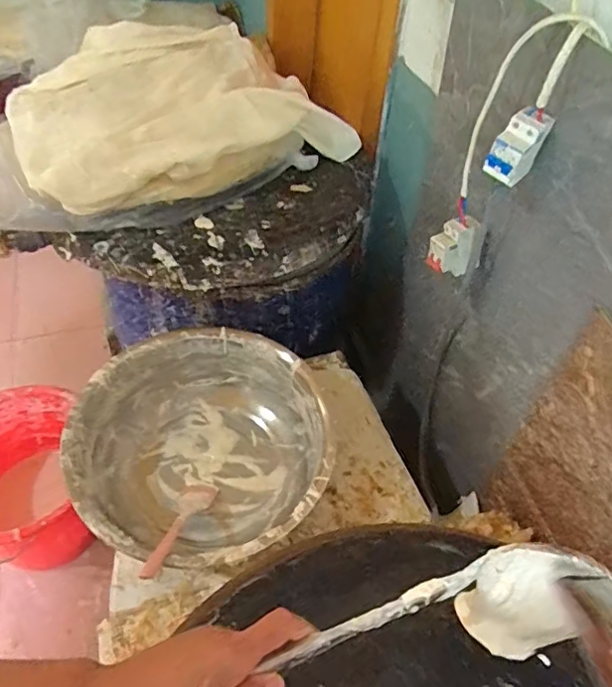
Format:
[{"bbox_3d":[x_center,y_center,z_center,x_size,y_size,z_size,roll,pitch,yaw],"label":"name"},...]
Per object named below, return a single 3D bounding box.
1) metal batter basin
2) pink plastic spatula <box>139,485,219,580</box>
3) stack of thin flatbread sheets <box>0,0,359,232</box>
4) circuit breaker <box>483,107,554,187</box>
[{"bbox_3d":[-0.157,0.170,0.878,0.373,0.156,0.382,2,50,-2],"label":"metal batter basin"},{"bbox_3d":[-0.177,0.253,0.781,0.051,0.023,0.263,9,10,4],"label":"pink plastic spatula"},{"bbox_3d":[-0.335,-0.410,1.064,0.707,0.168,0.479,-27,56,-24],"label":"stack of thin flatbread sheets"},{"bbox_3d":[0.243,-0.225,0.643,0.058,0.077,0.045,-35,60,-28],"label":"circuit breaker"}]

